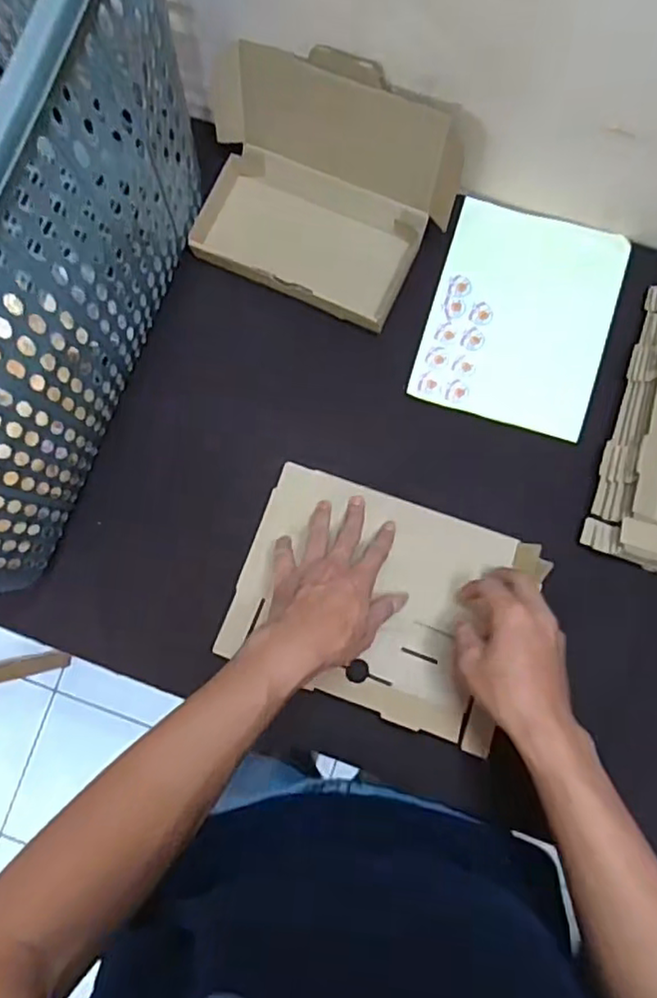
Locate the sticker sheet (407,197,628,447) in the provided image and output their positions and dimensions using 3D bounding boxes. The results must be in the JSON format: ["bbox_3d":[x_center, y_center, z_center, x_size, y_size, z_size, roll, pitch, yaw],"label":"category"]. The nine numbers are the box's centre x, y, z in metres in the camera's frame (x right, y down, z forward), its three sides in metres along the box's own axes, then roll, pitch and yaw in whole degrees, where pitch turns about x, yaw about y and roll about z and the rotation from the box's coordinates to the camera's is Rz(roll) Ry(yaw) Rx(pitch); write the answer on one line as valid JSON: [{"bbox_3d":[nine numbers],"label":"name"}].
[{"bbox_3d":[0.184,-0.176,0.613,0.165,0.008,0.210,17,81,8],"label":"sticker sheet"}]

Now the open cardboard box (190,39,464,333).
[{"bbox_3d":[-0.012,-0.274,0.577,0.228,0.114,0.162,20,84,7],"label":"open cardboard box"}]

